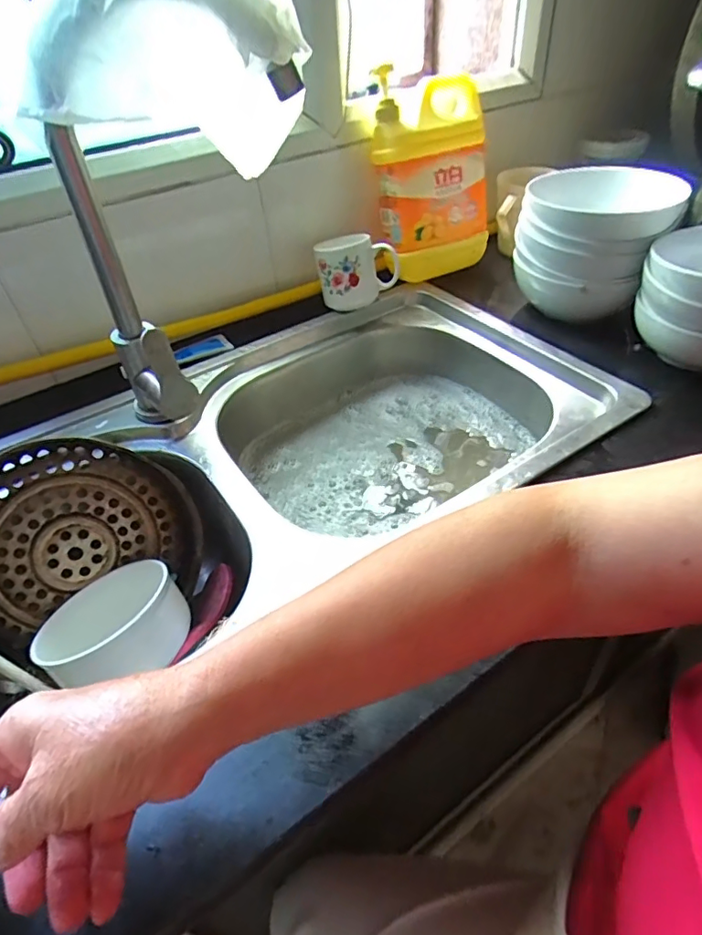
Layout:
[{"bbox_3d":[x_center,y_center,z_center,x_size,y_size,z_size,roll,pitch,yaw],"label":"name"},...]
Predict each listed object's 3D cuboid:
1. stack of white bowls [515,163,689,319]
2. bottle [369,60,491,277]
[{"bbox_3d":[0.280,-0.264,0.626,0.158,0.122,0.160,10,45,15],"label":"stack of white bowls"},{"bbox_3d":[0.109,-0.376,0.700,0.148,0.209,0.088,-27,48,-22],"label":"bottle"}]

